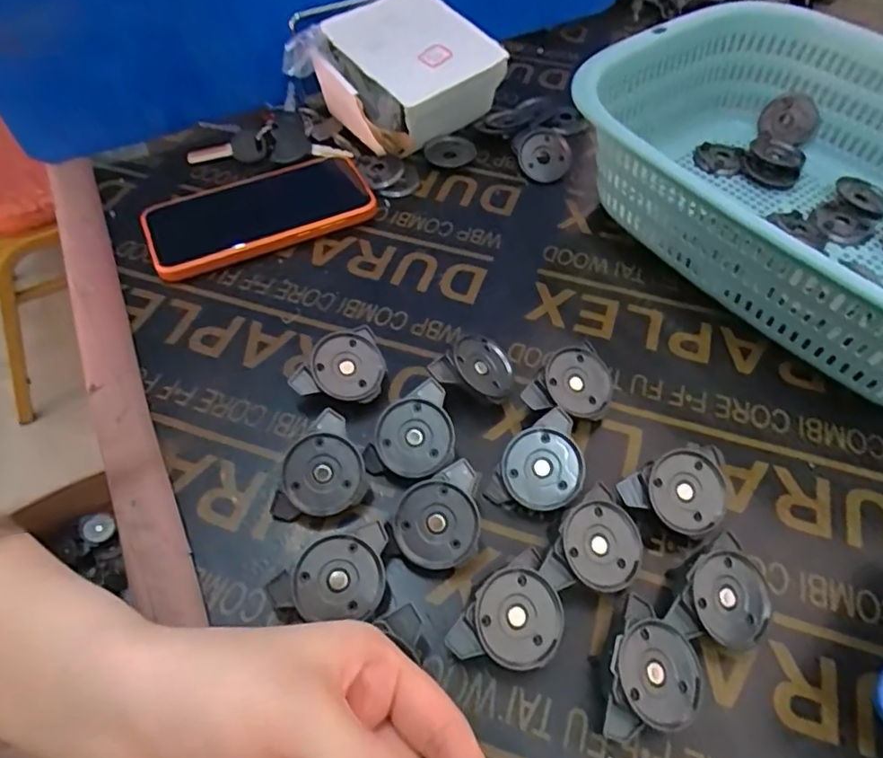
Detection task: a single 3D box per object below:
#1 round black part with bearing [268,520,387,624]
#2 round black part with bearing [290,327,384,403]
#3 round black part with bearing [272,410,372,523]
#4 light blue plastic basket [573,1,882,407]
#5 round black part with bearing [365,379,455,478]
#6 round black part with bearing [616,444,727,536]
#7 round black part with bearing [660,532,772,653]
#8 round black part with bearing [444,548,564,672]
[{"bbox_3d":[-0.052,0.097,0.287,0.056,0.016,0.038,-17,80,-11],"label":"round black part with bearing"},{"bbox_3d":[-0.063,-0.005,0.359,0.054,0.015,0.045,-16,80,-16],"label":"round black part with bearing"},{"bbox_3d":[-0.069,0.050,0.318,0.051,0.014,0.051,1,84,-8],"label":"round black part with bearing"},{"bbox_3d":[0.267,-0.124,0.395,0.241,0.095,0.338,-33,61,-21],"label":"light blue plastic basket"},{"bbox_3d":[-0.020,0.030,0.334,0.051,0.013,0.048,0,88,3],"label":"round black part with bearing"},{"bbox_3d":[0.122,0.060,0.317,0.056,0.020,0.043,-5,78,-1],"label":"round black part with bearing"},{"bbox_3d":[0.127,0.106,0.287,0.051,0.026,0.045,-29,81,-23],"label":"round black part with bearing"},{"bbox_3d":[0.031,0.112,0.274,0.057,0.014,0.041,-24,77,-22],"label":"round black part with bearing"}]

